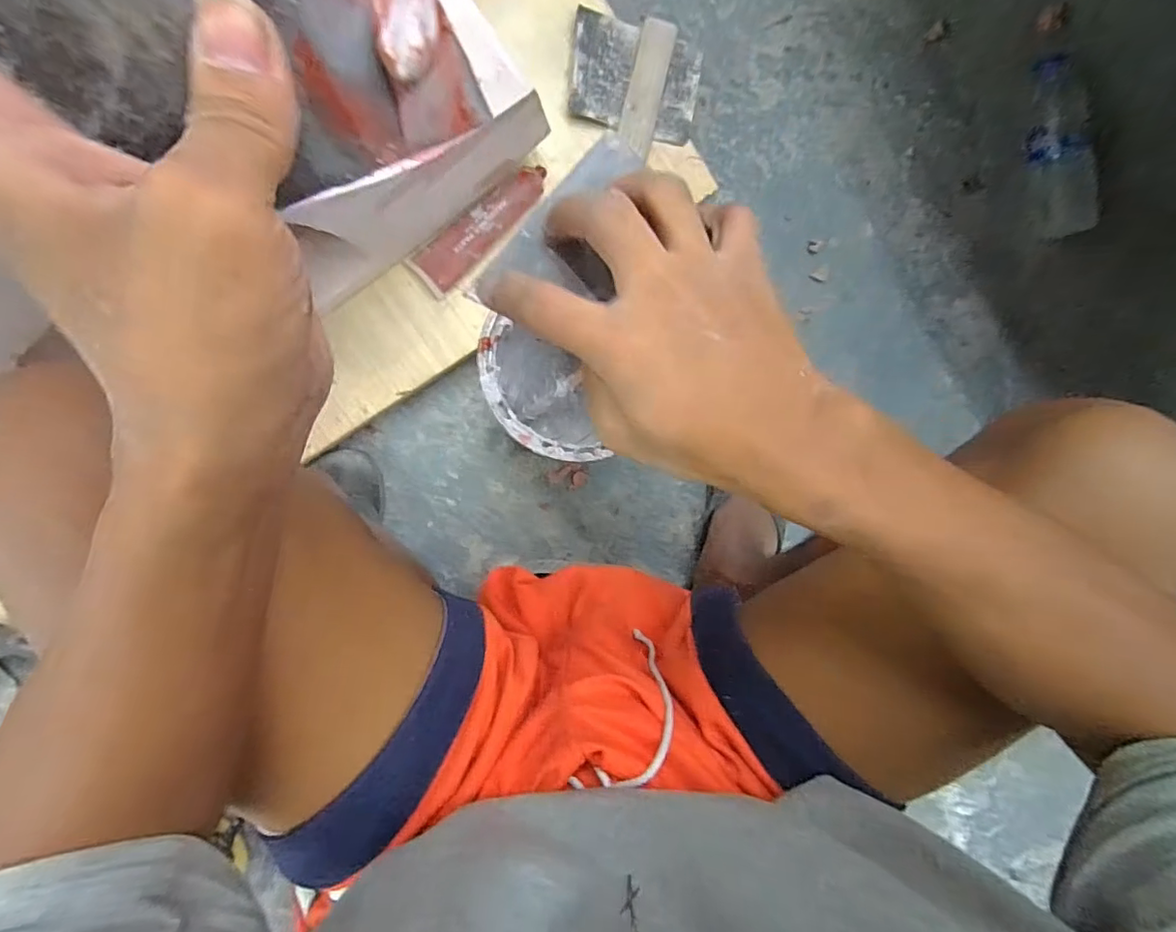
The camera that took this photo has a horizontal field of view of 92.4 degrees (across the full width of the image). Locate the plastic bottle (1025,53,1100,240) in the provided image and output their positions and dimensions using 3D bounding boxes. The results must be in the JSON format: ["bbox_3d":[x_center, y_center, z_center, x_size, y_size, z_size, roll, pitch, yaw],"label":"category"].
[{"bbox_3d":[0.614,-0.414,0.737,0.078,0.054,0.223,-2,93,-7],"label":"plastic bottle"}]

